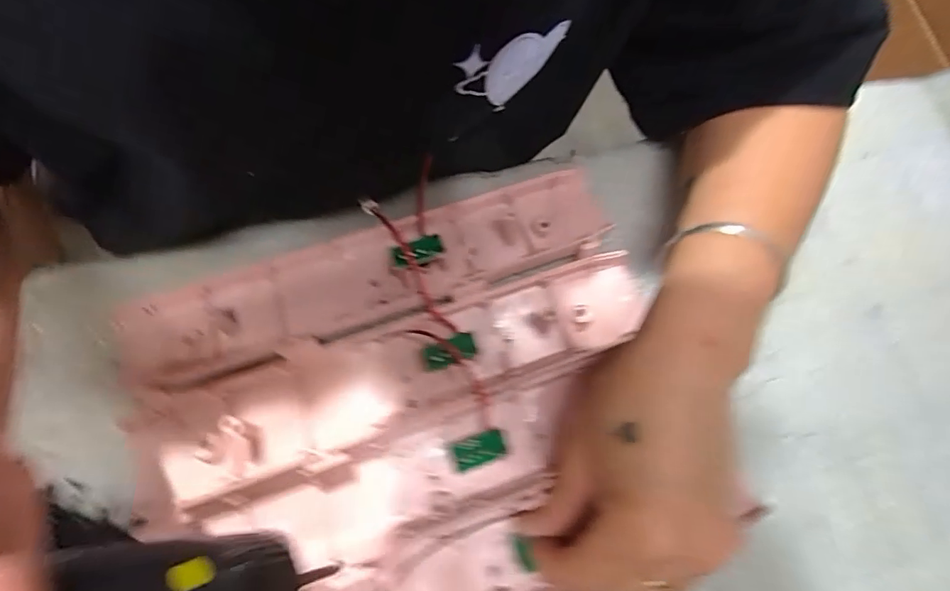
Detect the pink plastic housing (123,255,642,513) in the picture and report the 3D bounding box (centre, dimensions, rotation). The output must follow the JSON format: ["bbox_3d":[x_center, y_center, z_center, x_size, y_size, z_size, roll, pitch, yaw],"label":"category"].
[{"bbox_3d":[-0.035,0.038,0.251,0.264,0.025,0.058,-17,76,-8],"label":"pink plastic housing"}]

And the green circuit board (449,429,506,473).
[{"bbox_3d":[0.001,0.077,0.241,0.027,0.004,0.015,-22,52,5],"label":"green circuit board"}]

